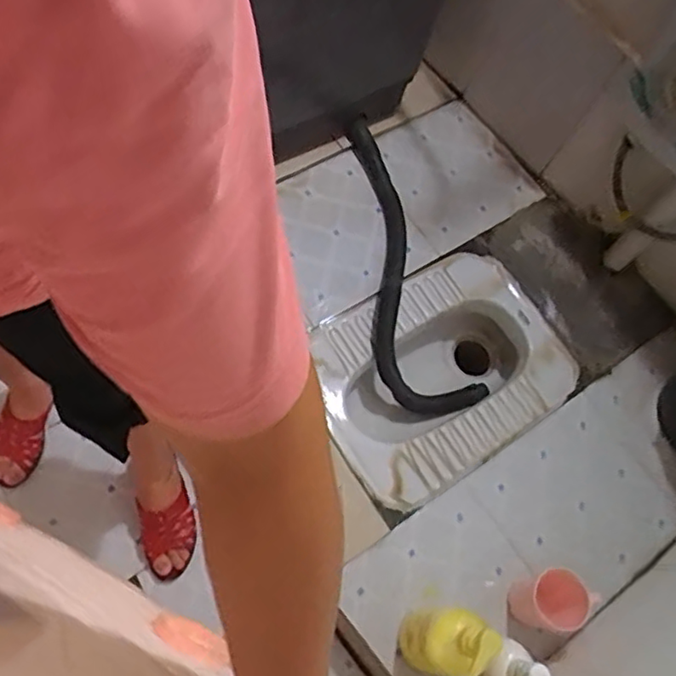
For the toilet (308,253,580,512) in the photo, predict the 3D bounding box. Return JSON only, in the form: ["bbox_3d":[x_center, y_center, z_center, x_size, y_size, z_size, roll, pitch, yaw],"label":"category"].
[{"bbox_3d":[0.192,0.078,1.238,0.451,0.218,0.361,-30,74,-20],"label":"toilet"}]

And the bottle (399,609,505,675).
[{"bbox_3d":[0.142,0.411,0.844,0.085,0.240,0.083,3,66,-7],"label":"bottle"}]

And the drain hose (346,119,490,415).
[{"bbox_3d":[0.096,-0.146,1.276,0.195,0.103,0.649,-17,70,-16],"label":"drain hose"}]

